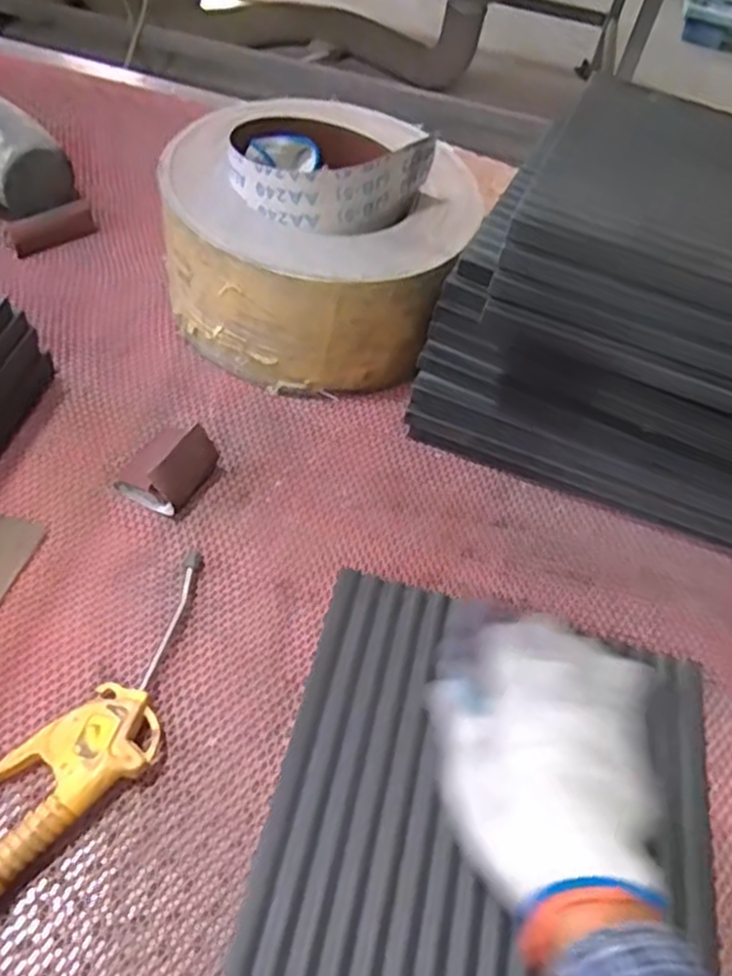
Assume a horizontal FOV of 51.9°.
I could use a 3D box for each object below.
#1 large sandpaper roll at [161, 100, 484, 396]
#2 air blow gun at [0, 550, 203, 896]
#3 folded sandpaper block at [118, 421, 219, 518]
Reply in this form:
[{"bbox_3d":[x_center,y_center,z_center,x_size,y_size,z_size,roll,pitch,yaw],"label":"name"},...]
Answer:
[{"bbox_3d":[-0.036,-0.211,0.609,0.230,0.143,0.229,4,53,-5],"label":"large sandpaper roll"},{"bbox_3d":[-0.165,0.141,0.411,0.085,0.032,0.263,37,56,18],"label":"air blow gun"},{"bbox_3d":[-0.138,-0.019,0.515,0.054,0.044,0.058,28,54,12],"label":"folded sandpaper block"}]

